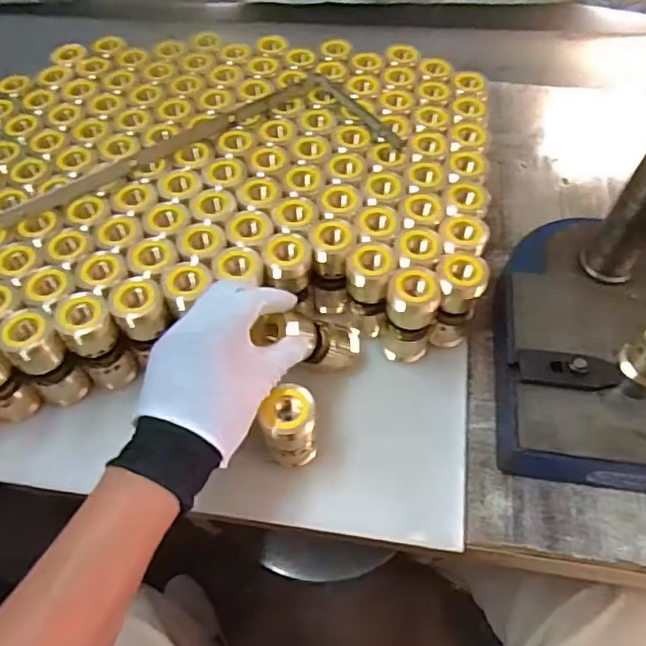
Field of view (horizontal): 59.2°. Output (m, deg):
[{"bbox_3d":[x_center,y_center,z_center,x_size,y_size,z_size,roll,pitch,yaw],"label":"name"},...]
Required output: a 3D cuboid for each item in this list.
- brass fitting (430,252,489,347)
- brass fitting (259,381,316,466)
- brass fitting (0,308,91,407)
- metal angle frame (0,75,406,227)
[{"bbox_3d":[0.113,-0.016,0.490,0.039,0.098,0.034,14,58,11],"label":"brass fitting"},{"bbox_3d":[-0.025,0.081,0.433,0.039,0.073,0.036,-1,56,1],"label":"brass fitting"},{"bbox_3d":[-0.228,0.031,0.469,0.040,0.102,0.039,-37,63,-21],"label":"brass fitting"},{"bbox_3d":[-0.114,-0.170,0.538,0.356,0.012,0.110,-14,57,-8],"label":"metal angle frame"}]

